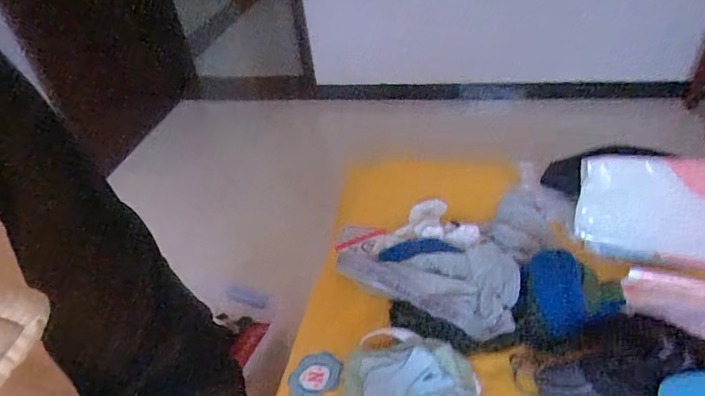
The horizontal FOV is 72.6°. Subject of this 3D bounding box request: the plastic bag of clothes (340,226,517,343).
[{"bbox_3d":[0.103,0.122,0.800,0.357,0.067,0.131,12,40,41],"label":"plastic bag of clothes"}]

